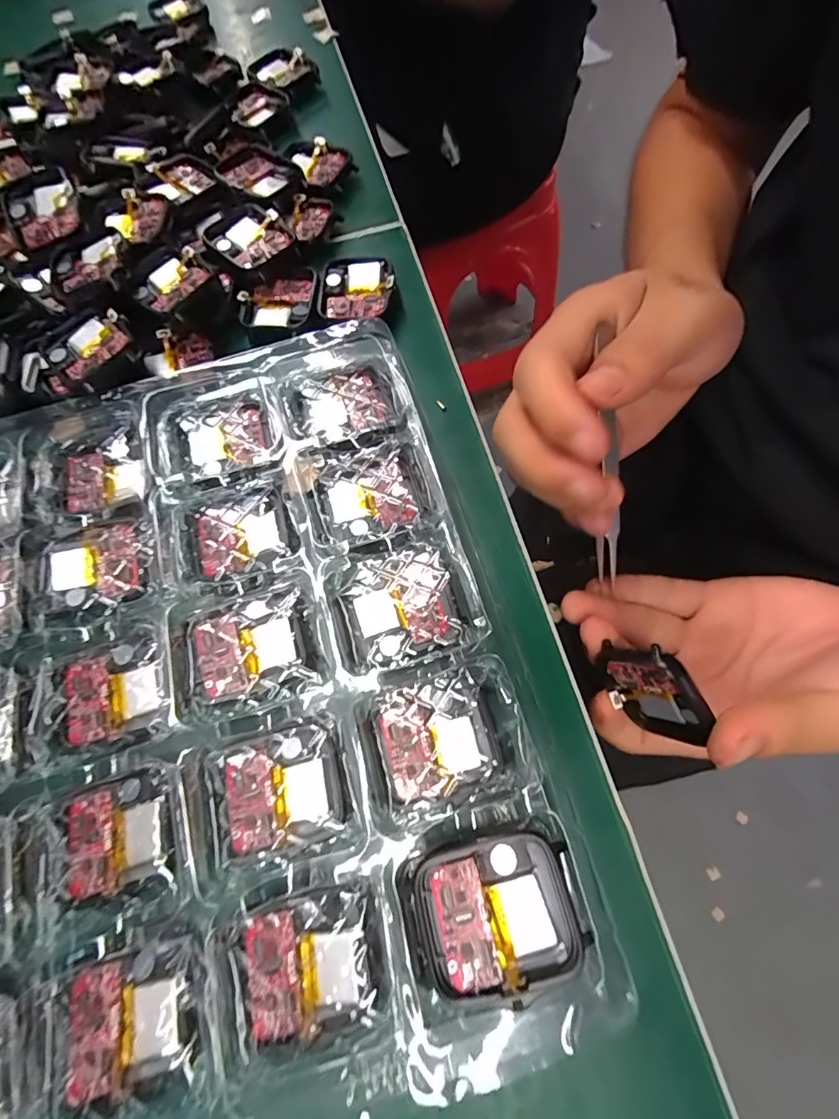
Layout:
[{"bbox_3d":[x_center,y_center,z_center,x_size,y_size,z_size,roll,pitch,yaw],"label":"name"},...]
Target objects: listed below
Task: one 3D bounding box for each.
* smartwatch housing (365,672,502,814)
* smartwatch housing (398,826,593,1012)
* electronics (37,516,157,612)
[{"bbox_3d":[0.004,0.061,0.164,0.043,0.011,0.037,-17,68,-2],"label":"smartwatch housing"},{"bbox_3d":[0.020,0.102,0.140,0.048,0.011,0.038,-15,68,-1],"label":"smartwatch housing"},{"bbox_3d":[-0.128,0.003,0.190,0.044,0.008,0.035,-20,68,-3],"label":"electronics"}]

